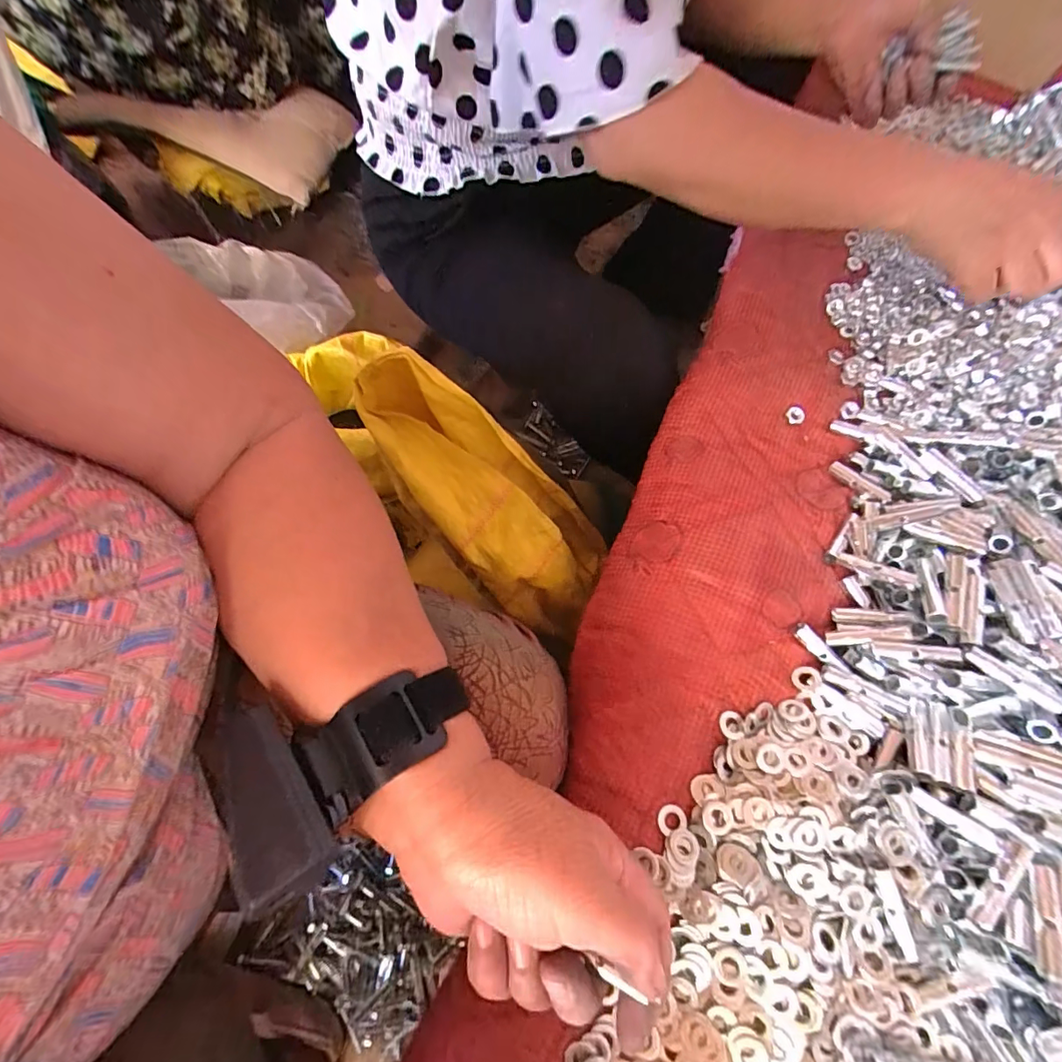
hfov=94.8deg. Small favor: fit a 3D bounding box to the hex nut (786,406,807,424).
[{"bbox_3d":[0.203,-0.089,0.373,0.014,0.004,0.014,-21,71,-11],"label":"hex nut"}]

